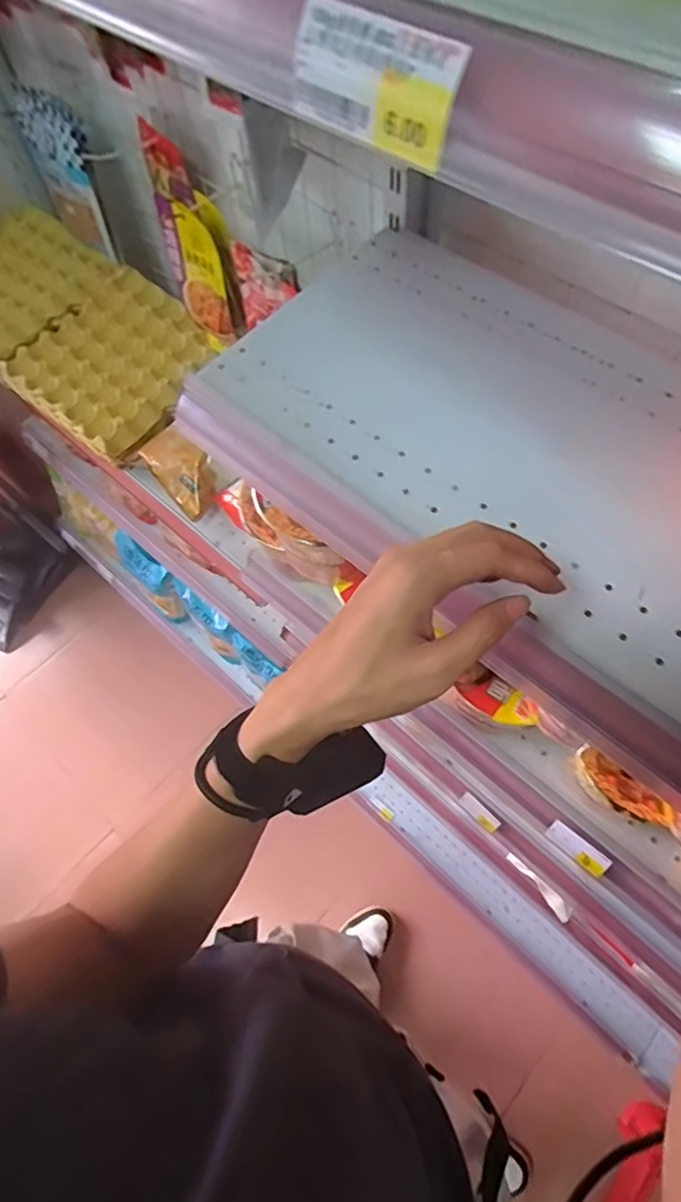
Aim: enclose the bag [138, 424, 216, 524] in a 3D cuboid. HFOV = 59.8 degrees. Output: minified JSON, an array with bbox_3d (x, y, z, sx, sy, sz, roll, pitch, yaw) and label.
[{"bbox_3d":[-0.237,-0.196,0.867,0.073,0.053,0.142,-42,69,-16],"label":"bag"}]

